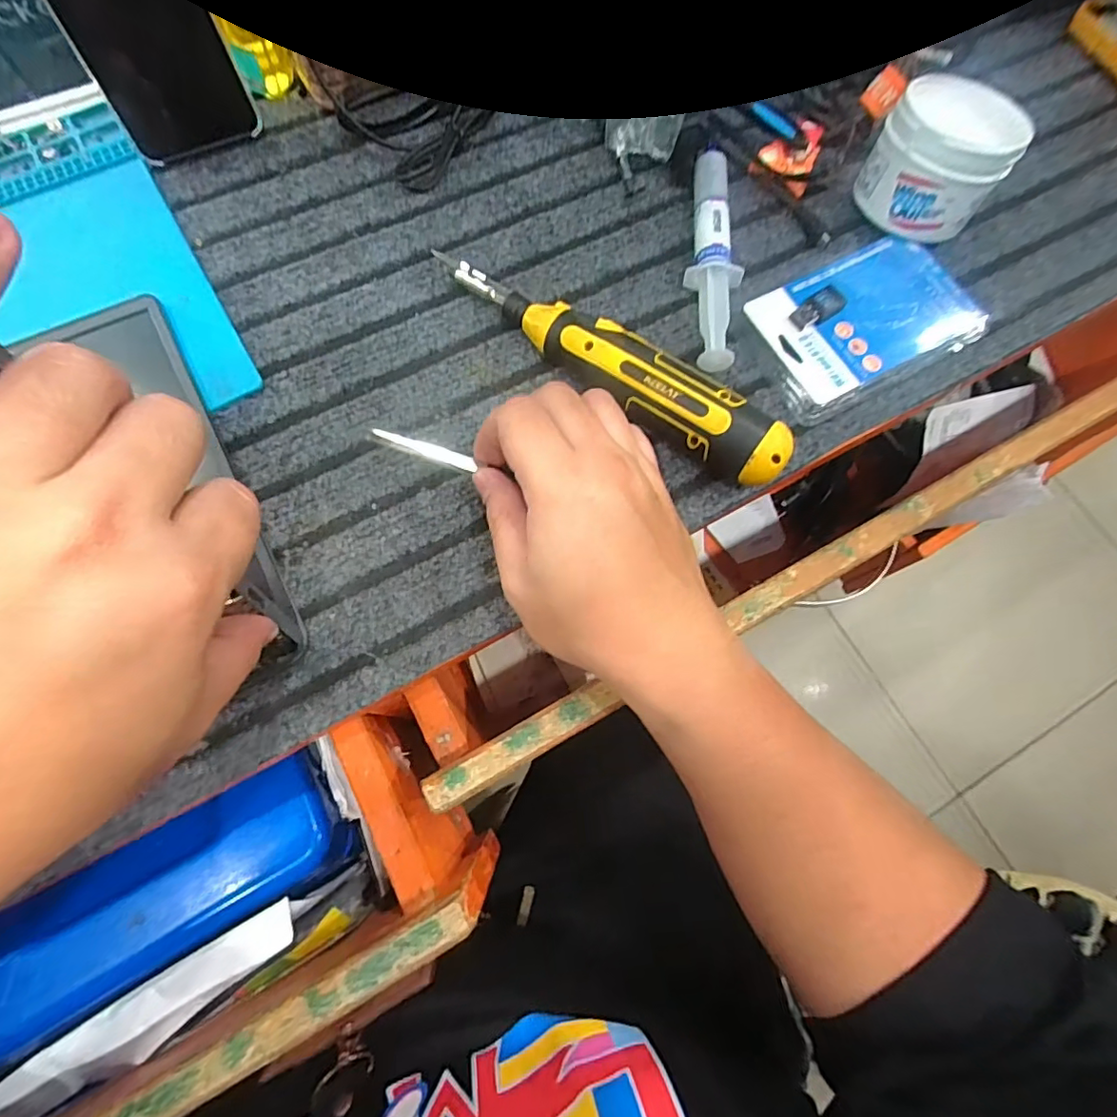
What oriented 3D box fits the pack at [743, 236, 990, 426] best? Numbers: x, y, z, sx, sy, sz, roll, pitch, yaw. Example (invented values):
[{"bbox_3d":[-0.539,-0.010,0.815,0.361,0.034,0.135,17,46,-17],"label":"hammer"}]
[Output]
[{"bbox_3d":[0.183,-0.144,0.340,0.134,0.019,0.084,-27,75,-11],"label":"pack"}]

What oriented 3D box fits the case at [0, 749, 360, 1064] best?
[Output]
[{"bbox_3d":[-0.210,0.180,0.293,0.190,0.033,0.064,-28,76,-11],"label":"case"}]

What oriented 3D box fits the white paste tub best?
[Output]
[{"bbox_3d":[0.230,-0.236,0.344,0.062,0.068,0.062,1,72,-3],"label":"white paste tub"}]

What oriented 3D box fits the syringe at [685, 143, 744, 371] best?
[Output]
[{"bbox_3d":[0.095,-0.185,0.349,0.030,0.021,0.159,7,72,-1],"label":"syringe"}]

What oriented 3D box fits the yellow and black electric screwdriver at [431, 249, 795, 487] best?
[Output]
[{"bbox_3d":[0.025,-0.111,0.312,0.219,0.044,0.033,38,74,9],"label":"yellow and black electric screwdriver"}]

